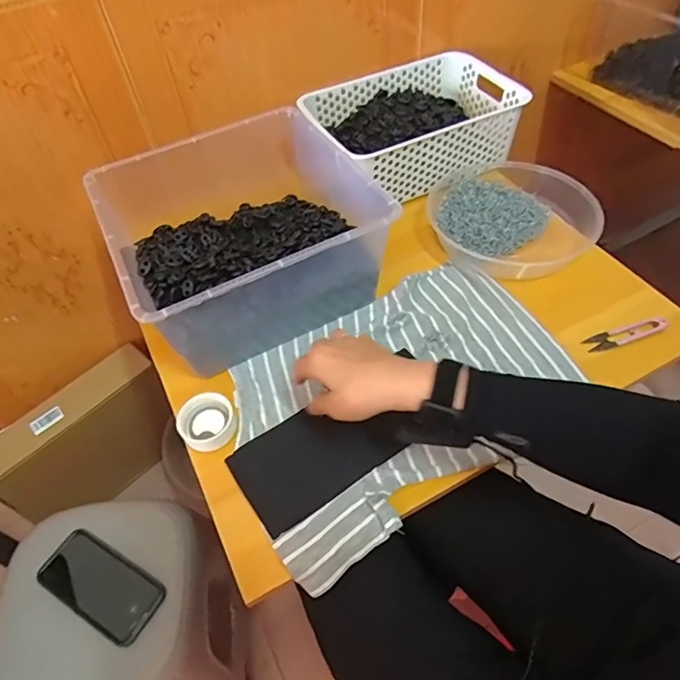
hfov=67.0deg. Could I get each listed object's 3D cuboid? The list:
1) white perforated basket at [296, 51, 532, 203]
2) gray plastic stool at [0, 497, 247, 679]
[{"bbox_3d":[0.111,-0.336,0.809,0.305,0.100,0.210,-22,54,-12],"label":"white perforated basket"},{"bbox_3d":[-0.290,0.424,0.766,0.282,0.297,0.299,-16,53,-7],"label":"gray plastic stool"}]

